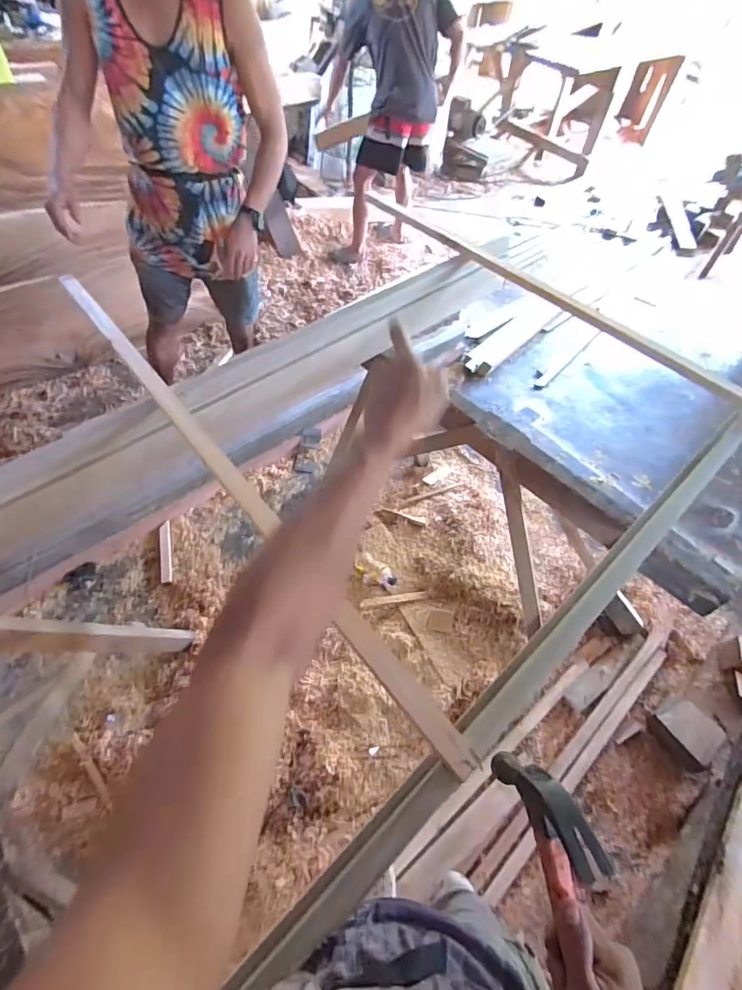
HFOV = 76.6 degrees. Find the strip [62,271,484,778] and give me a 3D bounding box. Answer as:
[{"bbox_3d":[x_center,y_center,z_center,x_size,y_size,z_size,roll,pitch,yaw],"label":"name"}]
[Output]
[{"bbox_3d":[-0.293,-0.084,0.851,0.044,0.036,1.304,-32,63,-25],"label":"strip"}]

